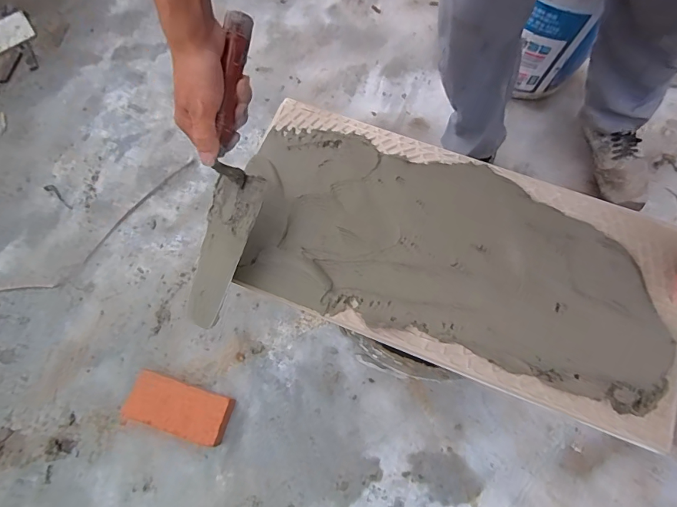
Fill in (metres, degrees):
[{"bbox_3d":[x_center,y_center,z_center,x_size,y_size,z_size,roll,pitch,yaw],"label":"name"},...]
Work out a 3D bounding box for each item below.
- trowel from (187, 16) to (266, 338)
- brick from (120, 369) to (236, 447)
[{"bbox_3d":[-0.122,-0.087,0.488,0.075,0.070,0.348,12,103,3],"label":"trowel"},{"bbox_3d":[-0.296,0.287,0.776,0.192,0.050,0.084,16,71,5],"label":"brick"}]

